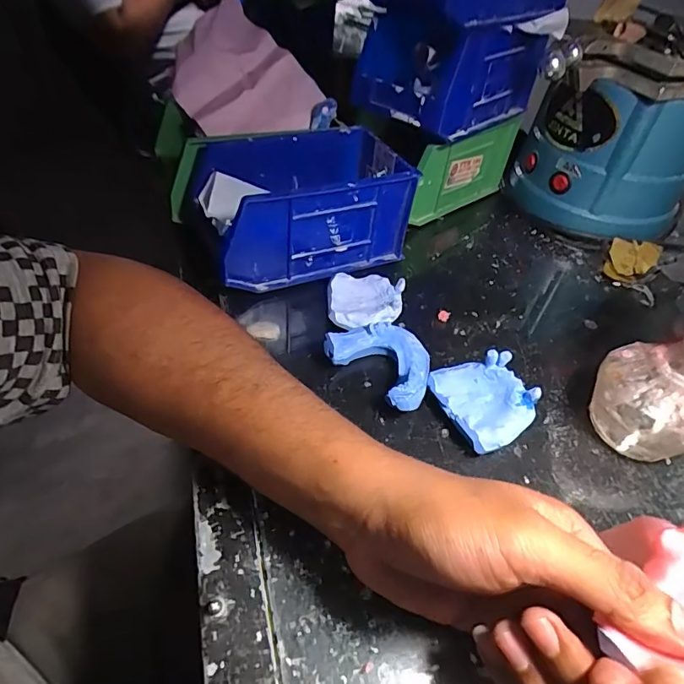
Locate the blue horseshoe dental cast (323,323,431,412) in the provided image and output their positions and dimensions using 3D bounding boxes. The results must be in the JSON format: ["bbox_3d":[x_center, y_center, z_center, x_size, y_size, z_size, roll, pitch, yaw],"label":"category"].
[{"bbox_3d":[0.033,0.015,0.340,0.077,0.029,0.057,36,53,26],"label":"blue horseshoe dental cast"}]

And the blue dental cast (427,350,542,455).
[{"bbox_3d":[0.096,0.039,0.321,0.055,0.032,0.066,-13,49,-18],"label":"blue dental cast"}]

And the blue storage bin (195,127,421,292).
[{"bbox_3d":[-0.036,-0.117,0.416,0.158,0.089,0.102,-16,50,-21],"label":"blue storage bin"}]

